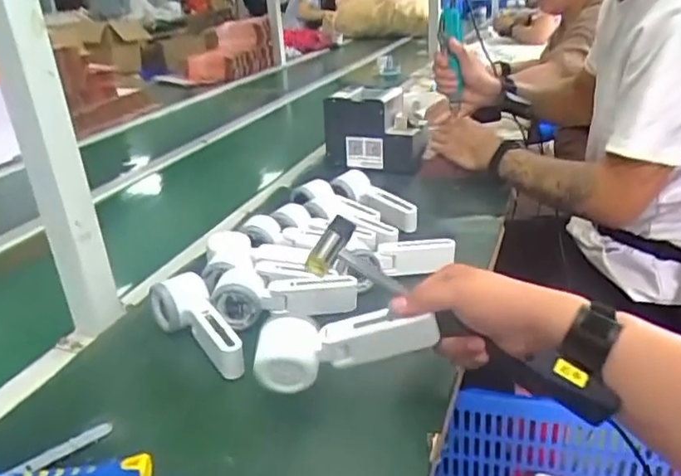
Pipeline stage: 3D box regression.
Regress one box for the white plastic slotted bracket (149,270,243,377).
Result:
[{"bbox_3d":[-0.155,0.095,0.639,0.063,0.060,0.148,-14,28,-24],"label":"white plastic slotted bracket"}]

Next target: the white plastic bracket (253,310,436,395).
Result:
[{"bbox_3d":[0.007,0.092,0.555,0.176,0.060,0.054,-12,32,1],"label":"white plastic bracket"}]

